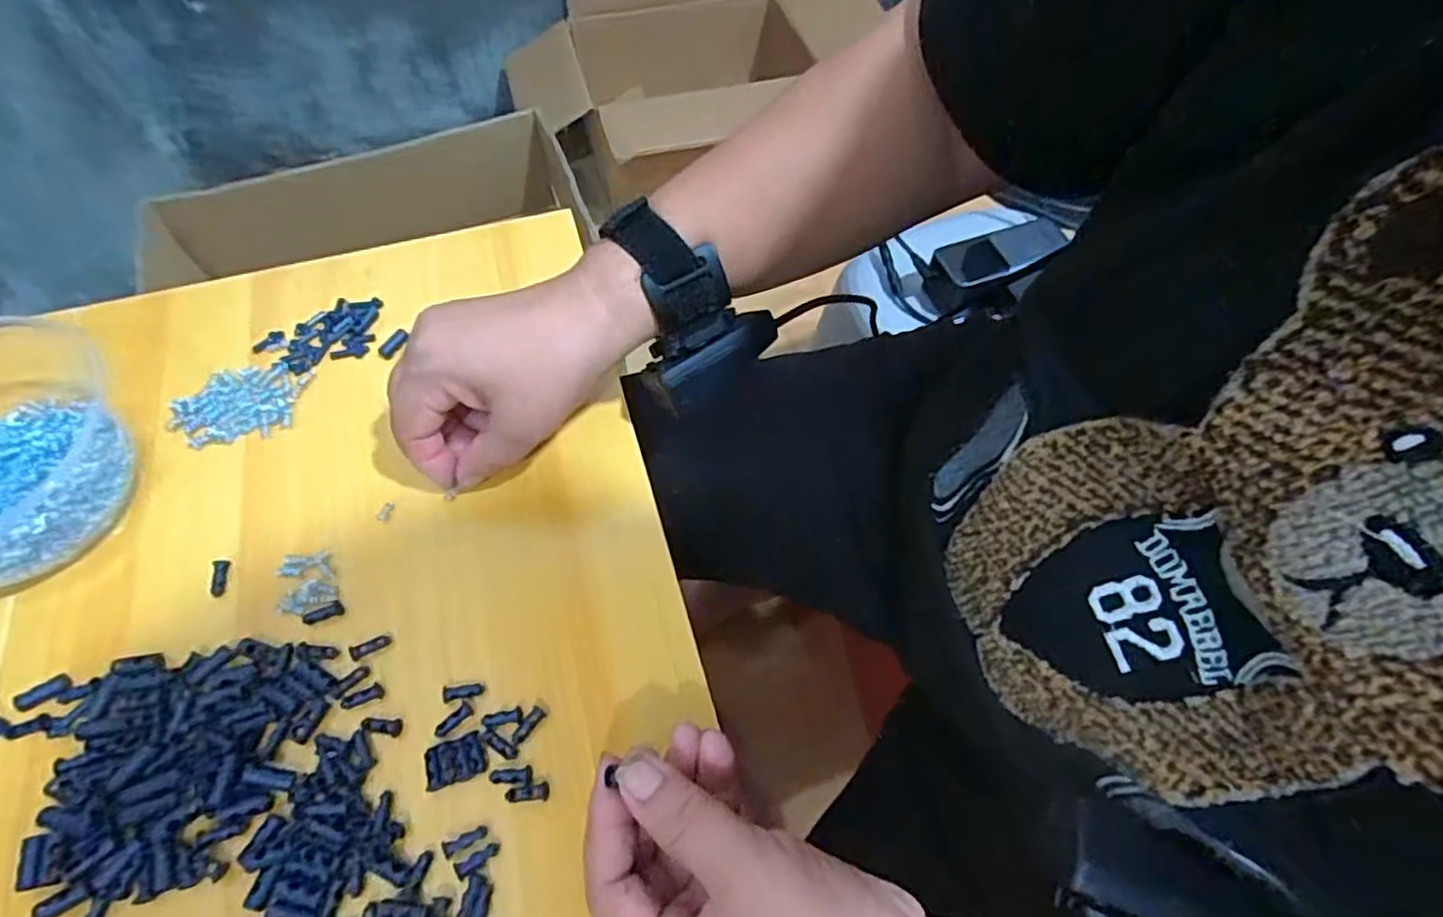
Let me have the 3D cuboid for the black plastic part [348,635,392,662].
[{"bbox_3d":[-0.156,0.083,0.310,0.017,0.004,0.007,-20,61,-11],"label":"black plastic part"}]

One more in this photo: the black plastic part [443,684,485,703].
[{"bbox_3d":[-0.111,0.099,0.300,0.017,0.004,0.007,-13,60,-8],"label":"black plastic part"}]

